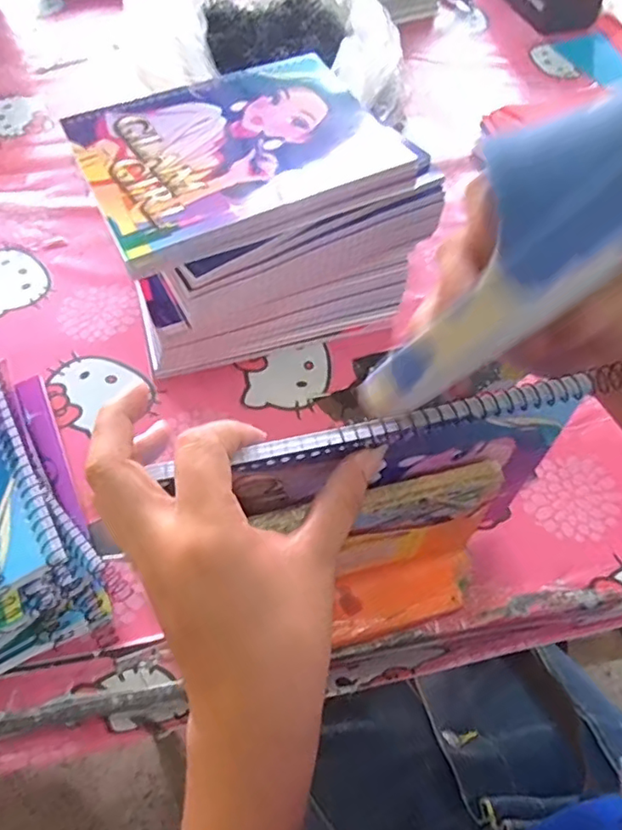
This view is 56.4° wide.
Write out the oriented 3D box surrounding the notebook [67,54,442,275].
[{"bbox_3d":[-0.047,-0.178,0.392,0.202,0.016,0.156,-25,61,-16],"label":"notebook"}]

